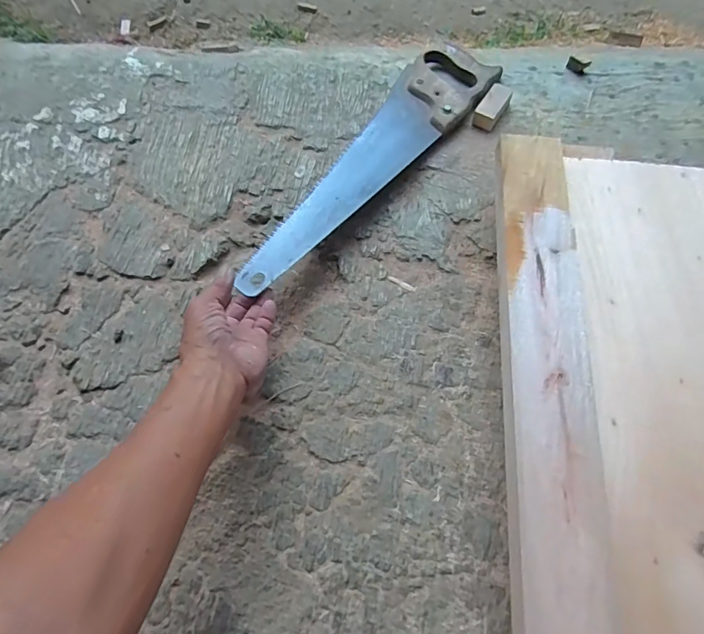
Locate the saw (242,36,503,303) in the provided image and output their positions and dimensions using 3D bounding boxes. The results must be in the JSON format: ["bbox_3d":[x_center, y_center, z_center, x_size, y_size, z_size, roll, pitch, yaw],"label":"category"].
[{"bbox_3d":[0.024,-0.206,0.634,0.114,0.034,0.485,33,68,18],"label":"saw"}]

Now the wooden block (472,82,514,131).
[{"bbox_3d":[0.203,-0.302,0.685,0.032,0.026,0.071,31,69,14],"label":"wooden block"}]

